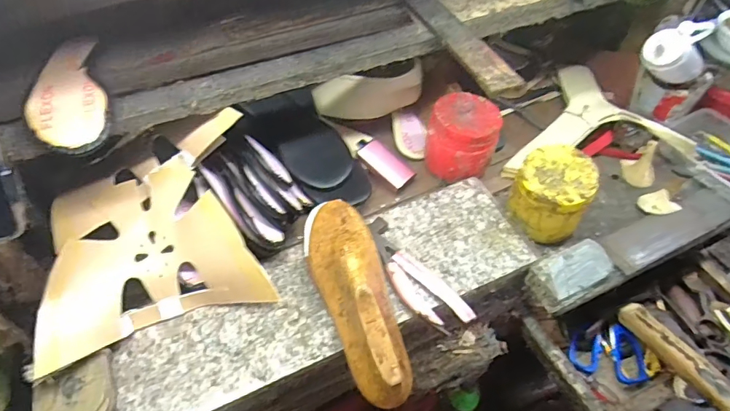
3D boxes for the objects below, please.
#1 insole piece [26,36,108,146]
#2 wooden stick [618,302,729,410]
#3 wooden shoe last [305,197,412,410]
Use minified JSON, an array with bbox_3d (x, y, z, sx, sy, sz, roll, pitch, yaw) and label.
[{"bbox_3d":[-0.329,-0.127,0.510,0.073,0.023,0.192,-19,52,-16],"label":"insole piece"},{"bbox_3d":[0.386,0.189,0.545,0.027,0.028,0.203,-12,31,-10],"label":"wooden stick"},{"bbox_3d":[-0.009,0.088,0.494,0.080,0.083,0.239,-13,50,-11],"label":"wooden shoe last"}]

